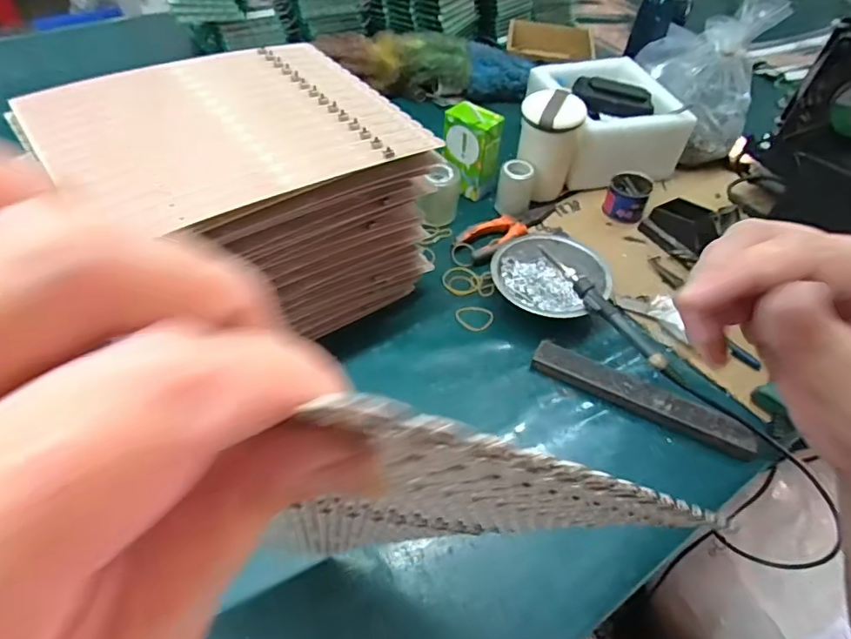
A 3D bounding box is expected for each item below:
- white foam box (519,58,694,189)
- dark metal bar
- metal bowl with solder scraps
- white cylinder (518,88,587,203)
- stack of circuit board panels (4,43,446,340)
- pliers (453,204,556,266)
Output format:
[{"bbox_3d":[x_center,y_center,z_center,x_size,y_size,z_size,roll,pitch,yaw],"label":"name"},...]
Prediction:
[{"bbox_3d":[0.248,-0.279,0.730,0.150,0.099,0.185,-9,51,-13],"label":"white foam box"},{"bbox_3d":[0.204,0.074,0.505,0.205,0.031,0.028,26,53,16],"label":"dark metal bar"},{"bbox_3d":[0.138,-0.049,0.591,0.126,0.044,0.119,2,50,-3],"label":"metal bowl with solder scraps"},{"bbox_3d":[0.153,-0.218,0.673,0.075,0.120,0.070,14,50,7],"label":"white cylinder"},{"bbox_3d":[-0.180,-0.110,0.516,0.294,0.192,0.241,-29,58,-26],"label":"stack of circuit board panels"},{"bbox_3d":[0.112,-0.118,0.667,0.161,0.023,0.057,-31,59,-27],"label":"pliers"}]

